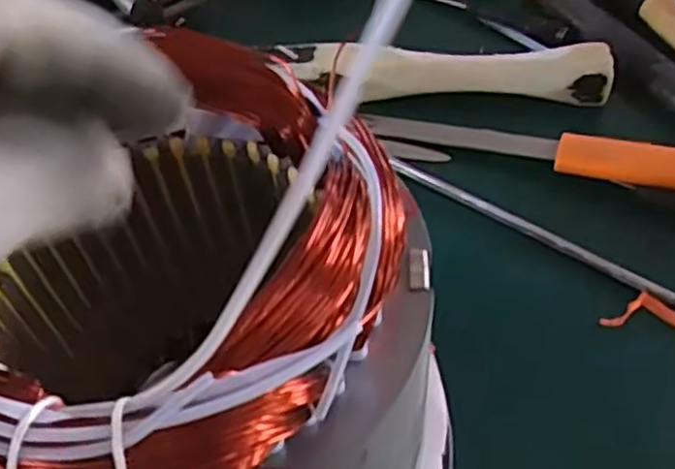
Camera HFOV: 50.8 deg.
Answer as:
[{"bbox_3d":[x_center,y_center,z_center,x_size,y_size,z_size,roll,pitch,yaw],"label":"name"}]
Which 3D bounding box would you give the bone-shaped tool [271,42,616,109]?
[{"bbox_3d":[0.066,-0.102,0.454,0.208,0.026,0.039,2,53,6],"label":"bone-shaped tool"}]

